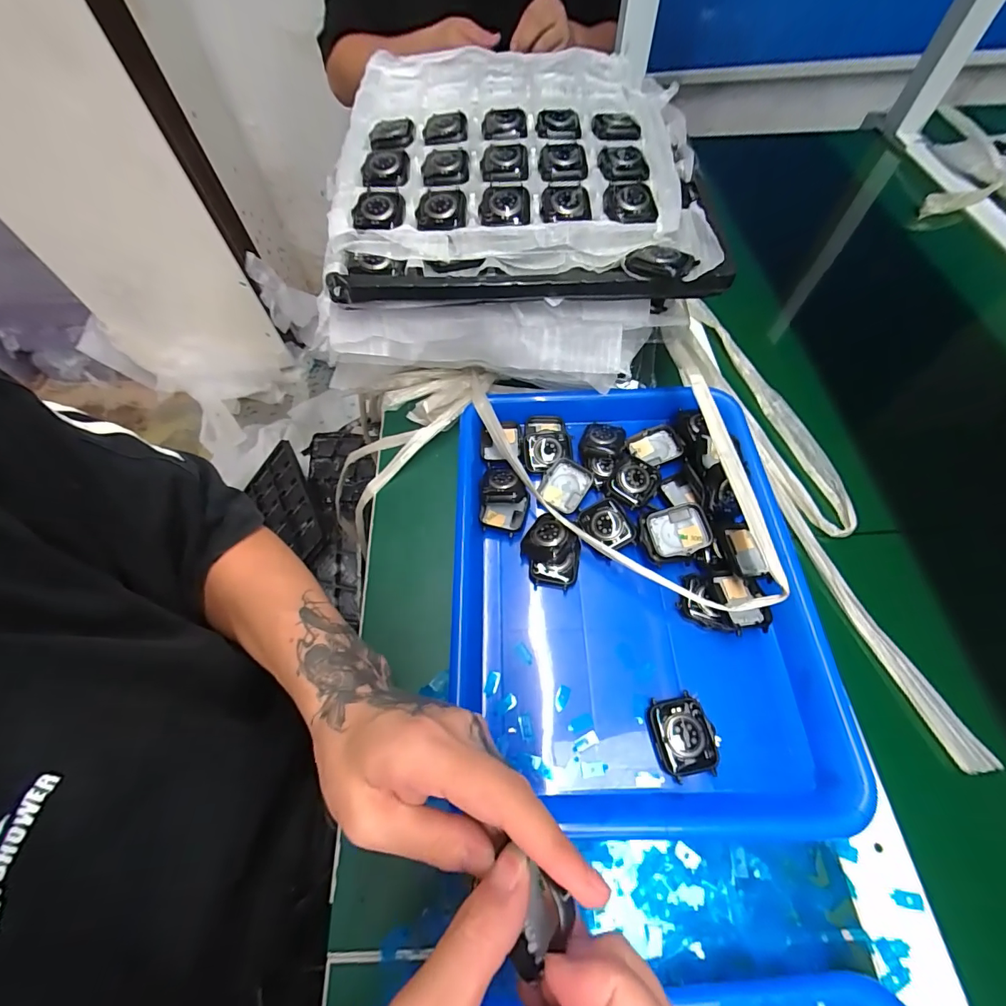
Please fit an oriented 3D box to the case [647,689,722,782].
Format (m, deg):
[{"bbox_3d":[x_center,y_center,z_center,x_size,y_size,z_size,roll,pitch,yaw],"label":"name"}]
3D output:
[{"bbox_3d":[0.118,0.151,0.287,0.041,0.012,0.045,-12,62,-3],"label":"case"}]

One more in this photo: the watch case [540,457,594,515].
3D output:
[{"bbox_3d":[0.054,-0.014,0.377,0.035,0.007,0.040,31,88,11],"label":"watch case"}]

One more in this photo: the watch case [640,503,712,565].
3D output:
[{"bbox_3d":[0.132,0.022,0.337,0.048,0.013,0.042,-4,62,1],"label":"watch case"}]

